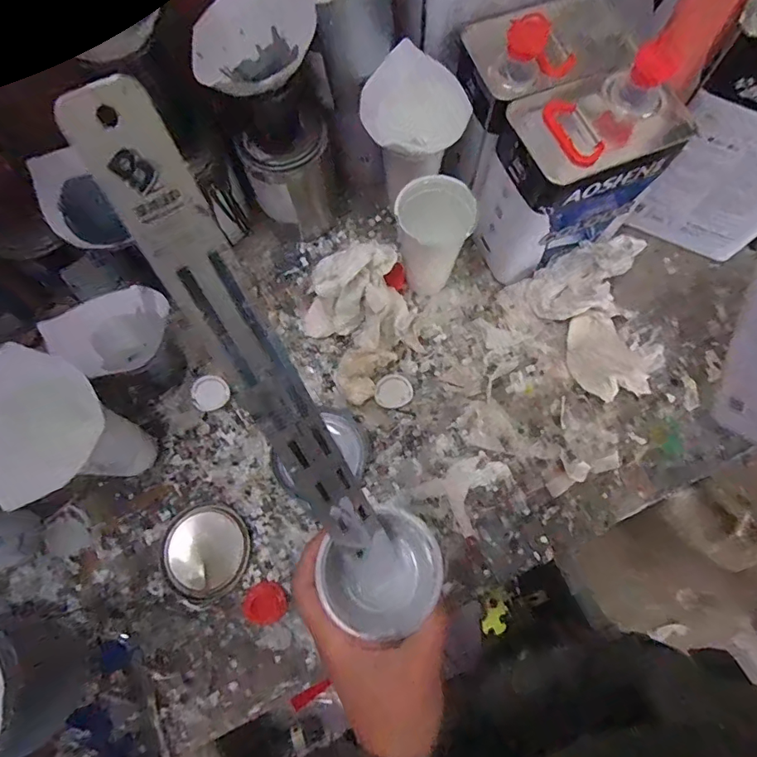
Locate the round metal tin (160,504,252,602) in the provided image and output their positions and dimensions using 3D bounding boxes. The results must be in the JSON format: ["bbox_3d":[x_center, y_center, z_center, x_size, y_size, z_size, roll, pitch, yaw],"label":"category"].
[{"bbox_3d":[-0.192,0.192,0.532,0.095,0.011,0.097,0,73,0],"label":"round metal tin"}]

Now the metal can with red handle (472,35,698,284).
[{"bbox_3d":[0.215,-0.222,0.554,0.173,0.190,0.109,-22,75,-7],"label":"metal can with red handle"}]

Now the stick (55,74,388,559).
[{"bbox_3d":[-0.052,0.008,0.244,0.031,0.282,0.004,-33,35,-14],"label":"stick"}]

